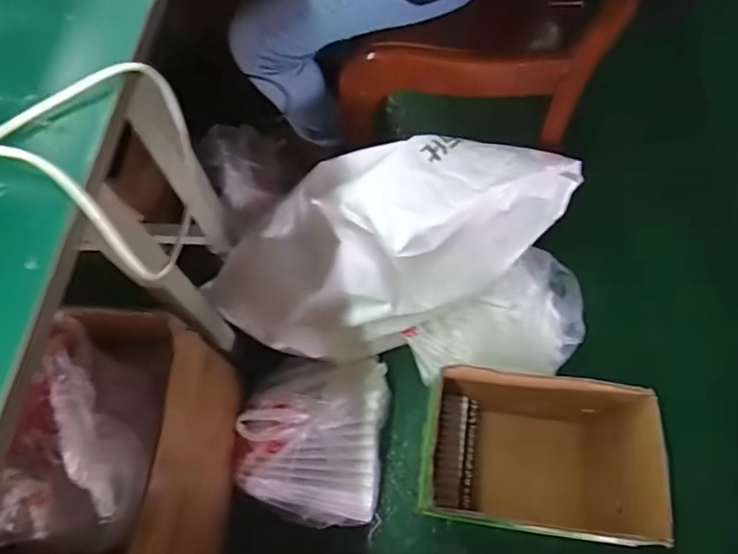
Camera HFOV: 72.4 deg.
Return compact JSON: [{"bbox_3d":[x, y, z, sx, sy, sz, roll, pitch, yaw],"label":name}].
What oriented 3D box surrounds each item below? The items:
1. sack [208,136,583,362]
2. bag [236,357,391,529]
[{"bbox_3d":[0.085,-0.094,0.936,0.725,0.248,0.294,-26,68,-10],"label":"sack"},{"bbox_3d":[-0.102,0.290,0.936,0.254,0.106,0.295,8,66,4],"label":"bag"}]

